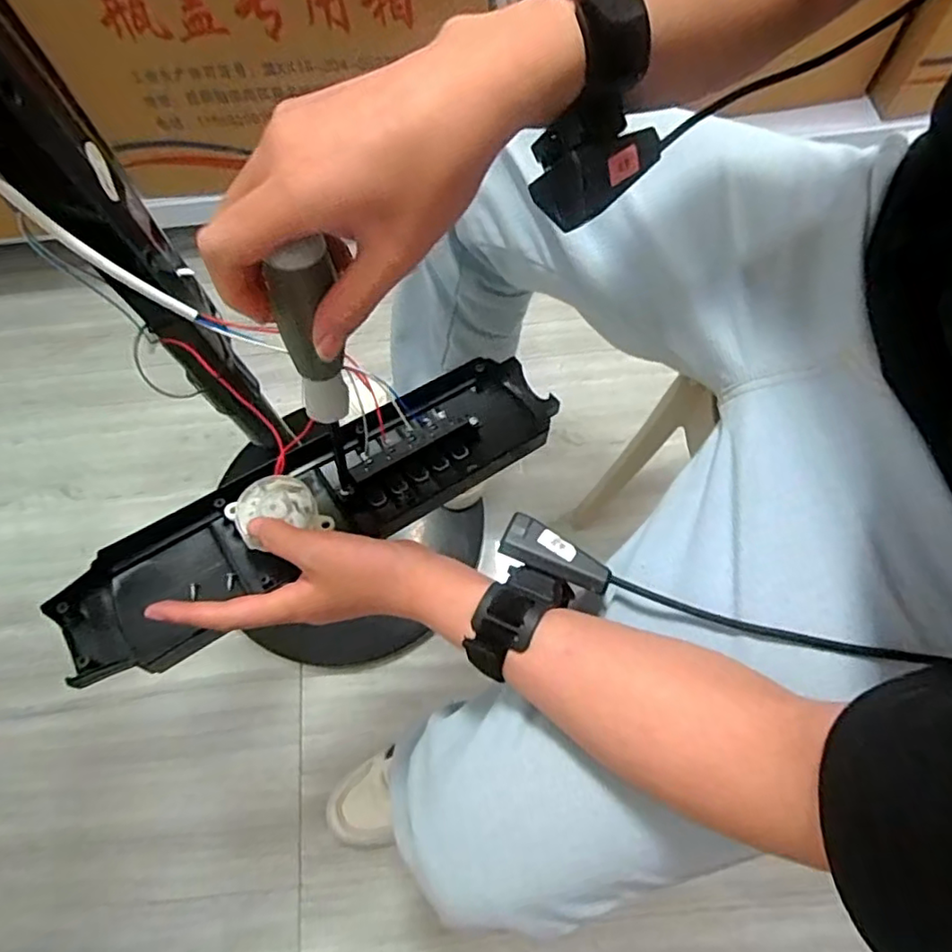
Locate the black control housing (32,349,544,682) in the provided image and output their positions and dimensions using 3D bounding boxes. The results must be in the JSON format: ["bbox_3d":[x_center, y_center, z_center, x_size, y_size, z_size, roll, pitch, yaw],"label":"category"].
[{"bbox_3d":[-0.105,0.016,0.448,0.358,0.037,0.101,-29,69,-20],"label":"black control housing"}]

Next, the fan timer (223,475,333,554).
[{"bbox_3d":[-0.133,0.023,0.415,0.052,0.019,0.053,-38,71,-11],"label":"fan timer"}]

